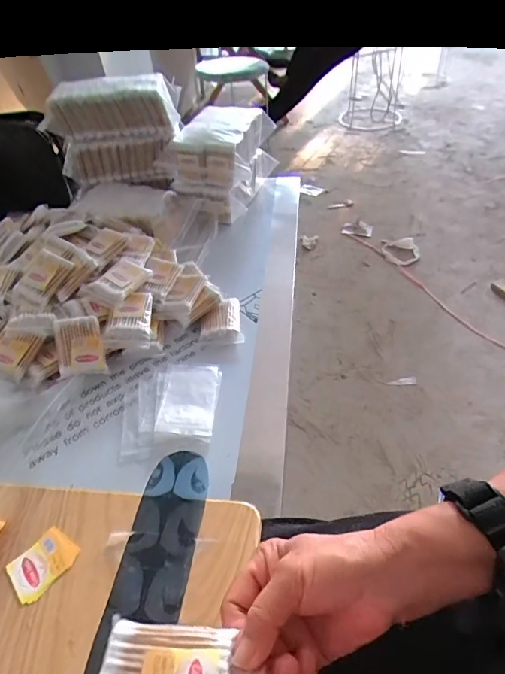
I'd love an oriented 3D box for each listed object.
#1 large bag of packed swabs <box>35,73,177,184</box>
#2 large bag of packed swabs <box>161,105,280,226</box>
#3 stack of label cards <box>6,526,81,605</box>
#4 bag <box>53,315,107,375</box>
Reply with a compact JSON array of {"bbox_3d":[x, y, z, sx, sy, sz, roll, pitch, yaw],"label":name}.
[{"bbox_3d":[-0.253,-0.392,0.823,0.235,0.171,0.118,-11,43,-7],"label":"large bag of packed swabs"},{"bbox_3d":[-0.063,-0.363,0.869,0.172,0.150,0.224,10,46,15],"label":"large bag of packed swabs"},{"bbox_3d":[-0.178,0.190,0.363,0.043,0.004,0.052,29,52,31],"label":"stack of label cards"},{"bbox_3d":[-0.229,0.012,0.567,0.057,0.009,0.078,-12,81,-15],"label":"bag"}]

